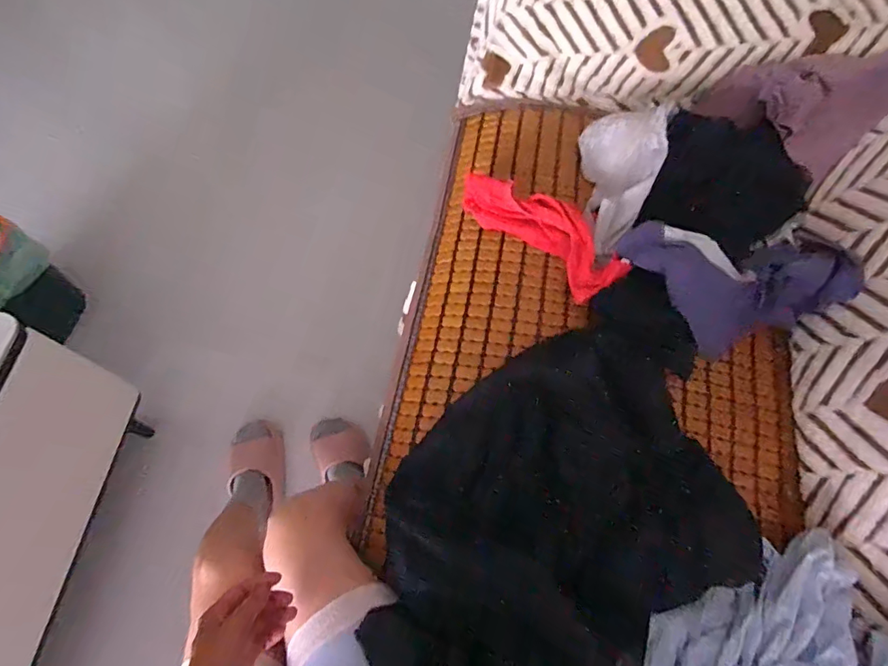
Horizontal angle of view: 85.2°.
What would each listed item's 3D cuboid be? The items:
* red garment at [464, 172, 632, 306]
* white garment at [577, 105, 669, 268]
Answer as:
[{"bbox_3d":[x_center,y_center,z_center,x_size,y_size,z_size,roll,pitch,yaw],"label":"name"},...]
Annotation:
[{"bbox_3d":[0.146,-0.153,0.665,0.105,0.085,0.247,-37,72,-16],"label":"red garment"},{"bbox_3d":[0.235,-0.207,0.682,0.103,0.098,0.246,17,67,6],"label":"white garment"}]

